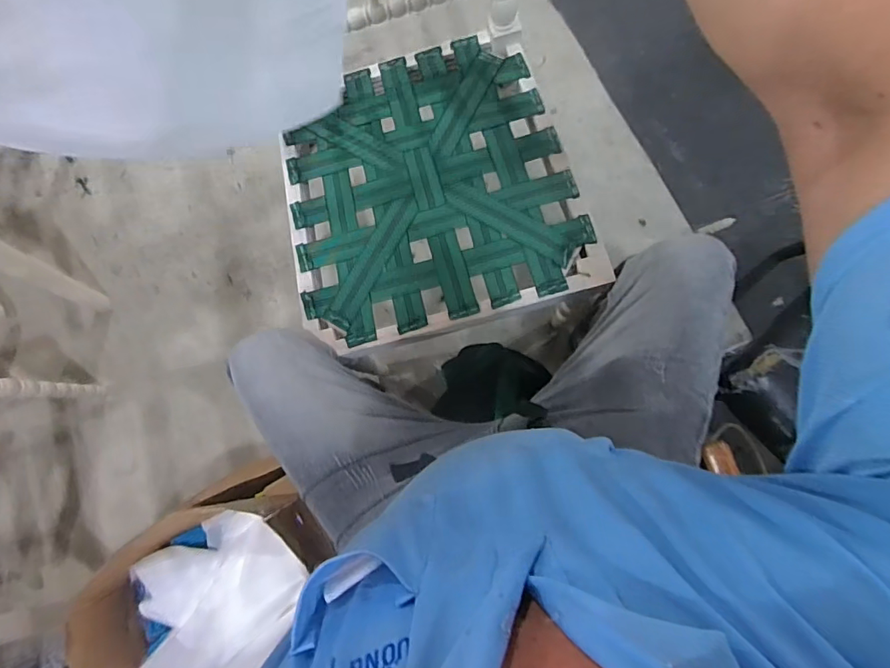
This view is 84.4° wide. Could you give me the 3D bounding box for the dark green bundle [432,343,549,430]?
[{"bbox_3d":[0.110,0.116,1.094,0.237,0.045,0.171,8,82,6],"label":"dark green bundle"}]

